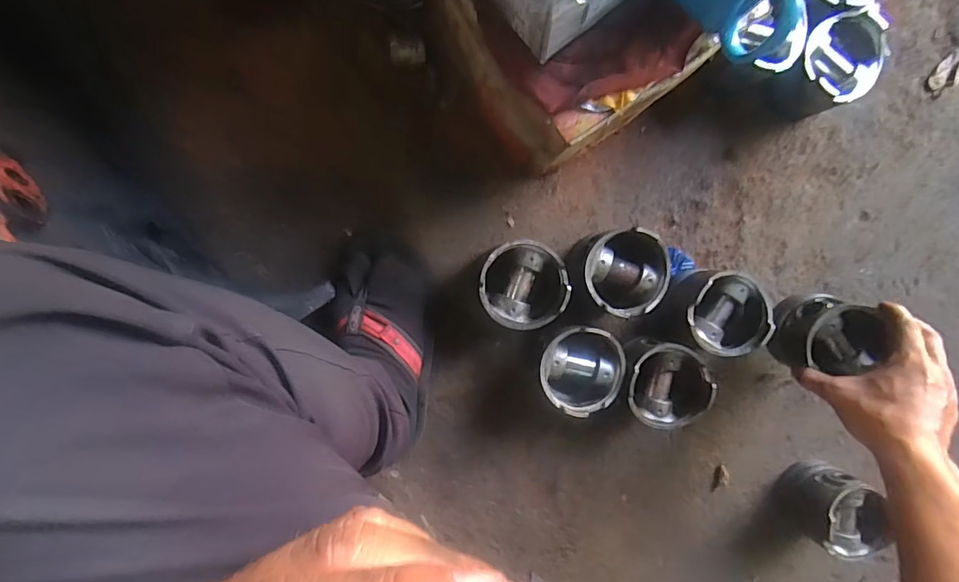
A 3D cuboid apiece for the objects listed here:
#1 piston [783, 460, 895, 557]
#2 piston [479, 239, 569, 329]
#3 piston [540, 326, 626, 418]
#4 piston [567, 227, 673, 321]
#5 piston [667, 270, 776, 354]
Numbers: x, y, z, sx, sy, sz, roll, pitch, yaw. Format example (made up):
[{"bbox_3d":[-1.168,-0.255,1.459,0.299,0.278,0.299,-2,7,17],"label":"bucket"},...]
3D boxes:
[{"bbox_3d":[0.433,0.267,0.593,0.080,0.091,0.092,29,90,-6],"label":"piston"},{"bbox_3d":[0.044,-0.008,0.534,0.090,0.083,0.091,0,93,-6],"label":"piston"},{"bbox_3d":[0.110,0.085,0.548,0.089,0.086,0.093,0,93,-6],"label":"piston"},{"bbox_3d":[0.154,-0.022,0.544,0.092,0.081,0.089,12,92,-6],"label":"piston"},{"bbox_3d":[0.268,0.023,0.559,0.112,0.090,0.090,-5,94,-5],"label":"piston"}]

